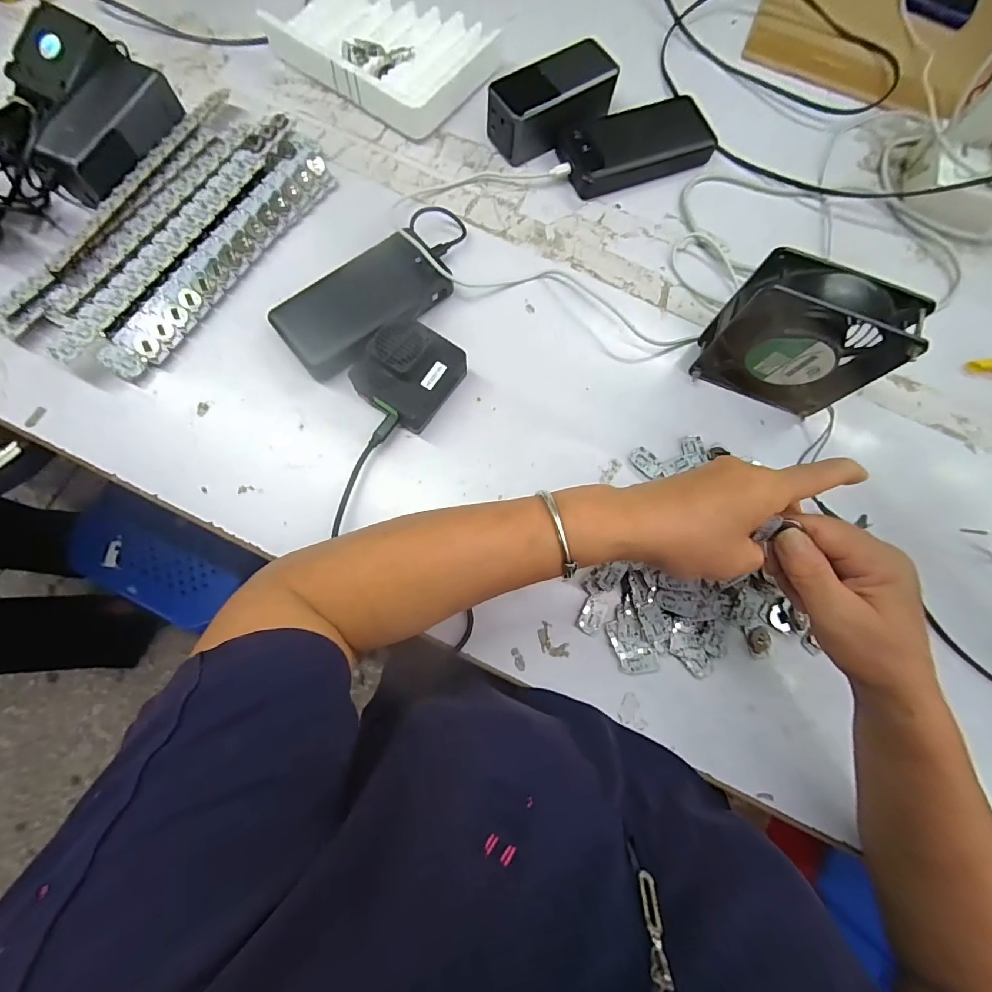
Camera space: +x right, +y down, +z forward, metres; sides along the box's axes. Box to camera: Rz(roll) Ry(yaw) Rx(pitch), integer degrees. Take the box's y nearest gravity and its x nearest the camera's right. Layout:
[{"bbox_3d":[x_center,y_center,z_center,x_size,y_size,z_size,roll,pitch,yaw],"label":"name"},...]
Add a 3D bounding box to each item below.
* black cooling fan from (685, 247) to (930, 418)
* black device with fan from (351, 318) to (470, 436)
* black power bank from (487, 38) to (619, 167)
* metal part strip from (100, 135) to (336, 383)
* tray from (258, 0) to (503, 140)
[{"bbox_3d":[0.242,-0.126,0.360,0.116,0.117,0.045,20,77,3],"label":"black cooling fan"},{"bbox_3d":[-0.075,-0.105,0.379,0.074,0.047,0.075,32,78,6],"label":"black device with fan"},{"bbox_3d":[0.056,-0.403,0.454,0.129,0.048,0.057,-36,80,-10],"label":"black power bank"},{"bbox_3d":[-0.247,-0.225,0.412,0.040,0.023,0.286,31,77,6],"label":"metal part strip"},{"bbox_3d":[-0.114,-0.482,0.476,0.215,0.035,0.154,35,78,7],"label":"tray"}]

